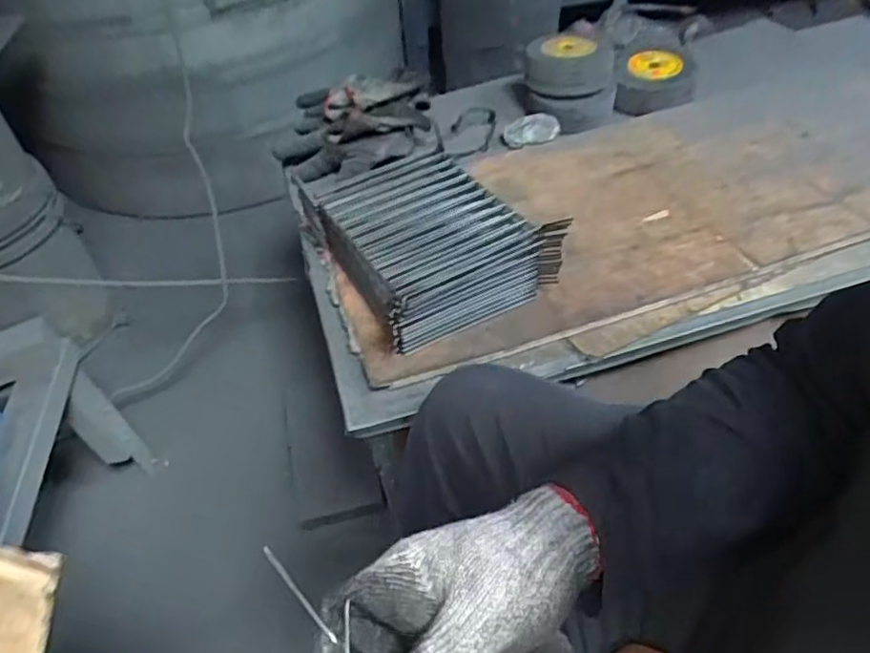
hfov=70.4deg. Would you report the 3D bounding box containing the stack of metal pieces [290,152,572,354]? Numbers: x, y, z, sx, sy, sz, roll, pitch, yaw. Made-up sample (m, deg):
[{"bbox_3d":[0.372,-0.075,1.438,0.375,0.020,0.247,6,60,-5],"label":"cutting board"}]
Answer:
[{"bbox_3d":[-0.012,-0.111,0.764,0.217,0.077,0.265,-26,50,-18],"label":"stack of metal pieces"}]

